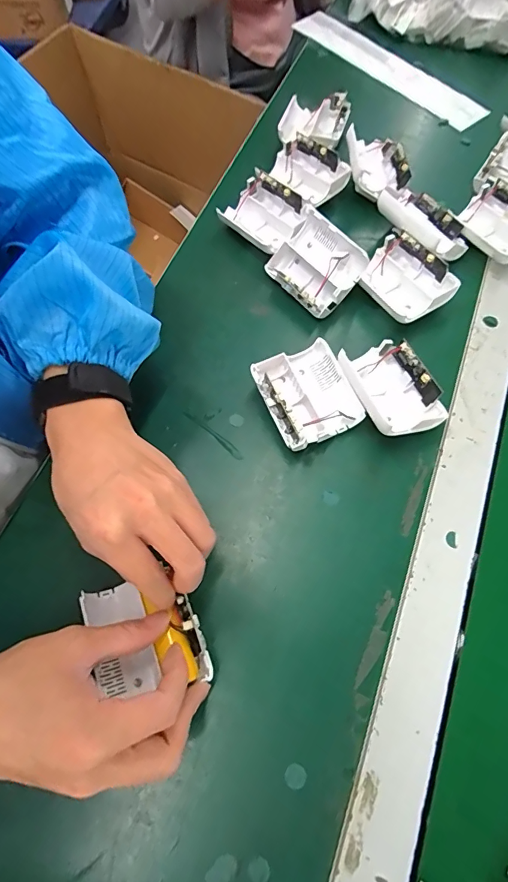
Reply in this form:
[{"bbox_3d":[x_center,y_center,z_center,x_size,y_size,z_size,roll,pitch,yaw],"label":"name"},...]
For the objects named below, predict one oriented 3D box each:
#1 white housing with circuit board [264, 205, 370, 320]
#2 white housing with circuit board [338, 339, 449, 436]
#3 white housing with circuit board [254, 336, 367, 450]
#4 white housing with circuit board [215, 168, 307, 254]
[{"bbox_3d":[0.056,-0.164,0.405,0.041,0.068,0.085,-21,62,-44],"label":"white housing with circuit board"},{"bbox_3d":[0.114,-0.043,0.363,0.065,0.033,0.084,-20,68,-7],"label":"white housing with circuit board"},{"bbox_3d":[0.043,-0.038,0.361,0.068,0.034,0.080,-22,68,-9],"label":"white housing with circuit board"},{"bbox_3d":[0.009,-0.226,0.442,0.068,0.037,0.081,-42,72,-15],"label":"white housing with circuit board"}]

